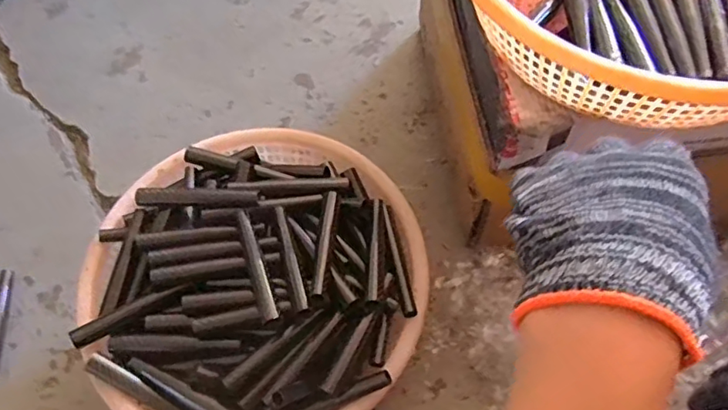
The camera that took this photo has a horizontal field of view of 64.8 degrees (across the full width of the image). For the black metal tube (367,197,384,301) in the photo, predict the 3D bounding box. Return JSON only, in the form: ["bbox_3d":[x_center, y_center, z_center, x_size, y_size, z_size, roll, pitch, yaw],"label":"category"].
[{"bbox_3d":[0.014,0.048,0.671,0.015,0.016,0.147,1,47,3],"label":"black metal tube"}]

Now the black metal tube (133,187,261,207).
[{"bbox_3d":[-0.198,-0.009,0.679,0.146,0.017,0.019,1,62,2],"label":"black metal tube"}]

